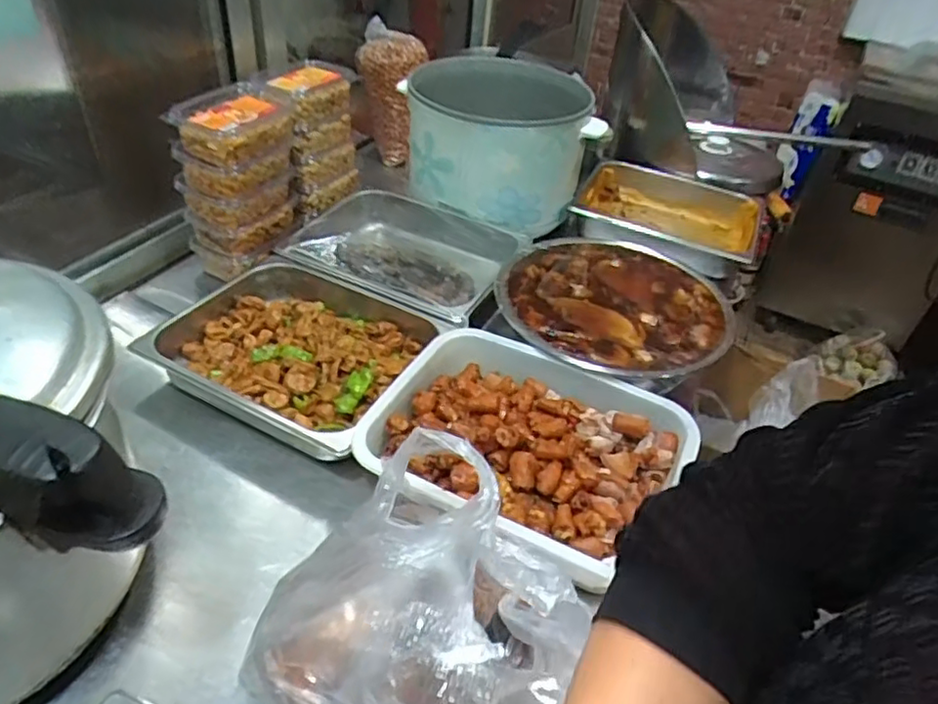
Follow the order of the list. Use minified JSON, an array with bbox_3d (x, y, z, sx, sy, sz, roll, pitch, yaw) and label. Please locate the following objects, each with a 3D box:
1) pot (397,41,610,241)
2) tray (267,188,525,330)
[{"bbox_3d":[0.058,-0.369,1.132,0.311,0.199,0.325,4,41,-3],"label":"pot"},{"bbox_3d":[-0.105,-0.145,1.021,0.342,0.078,0.278,19,42,15],"label":"tray"}]

